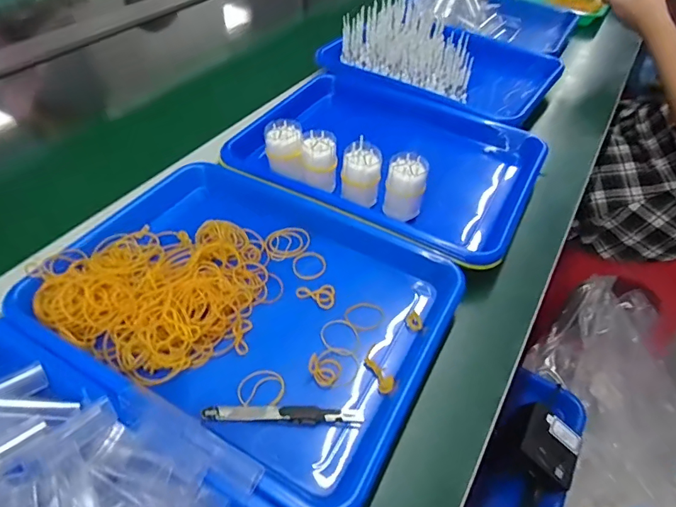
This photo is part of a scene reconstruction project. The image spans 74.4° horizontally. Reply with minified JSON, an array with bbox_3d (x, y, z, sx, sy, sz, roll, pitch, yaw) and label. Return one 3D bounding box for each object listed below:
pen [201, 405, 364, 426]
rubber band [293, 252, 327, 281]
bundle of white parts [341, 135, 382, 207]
[{"bbox_3d":[-0.041,0.118,0.329,0.117,0.009,0.011,3,47,-1],"label":"pen"},{"bbox_3d":[-0.028,0.012,0.439,0.035,0.004,0.035,3,47,-3],"label":"rubber band"},{"bbox_3d":[0.024,-0.083,0.466,0.041,0.054,0.042,4,47,0],"label":"bundle of white parts"}]

